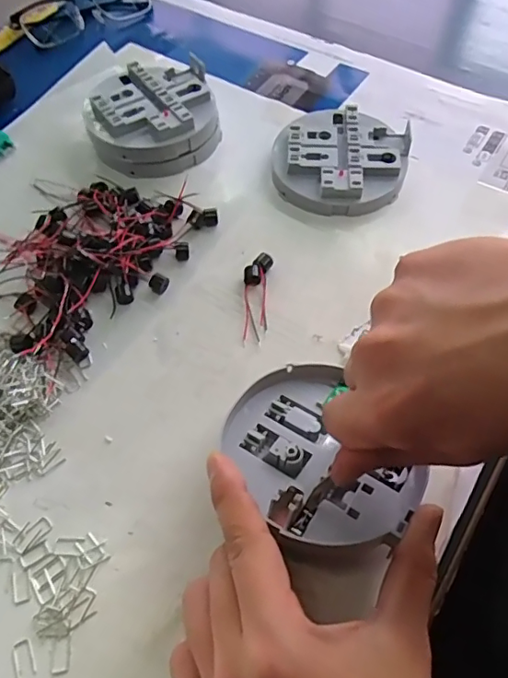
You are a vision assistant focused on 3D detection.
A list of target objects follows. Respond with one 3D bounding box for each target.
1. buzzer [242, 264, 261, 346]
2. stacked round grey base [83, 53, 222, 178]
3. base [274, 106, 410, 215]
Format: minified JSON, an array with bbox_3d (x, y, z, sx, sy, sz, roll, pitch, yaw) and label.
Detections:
[{"bbox_3d":[-0.001,-0.023,0.346,0.012,0.011,0.056,0,59,1],"label":"buzzer"},{"bbox_3d":[-0.082,-0.179,0.423,0.101,0.037,0.096,0,59,1],"label":"stacked round grey base"},{"bbox_3d":[0.067,-0.138,0.405,0.097,0.024,0.099,0,59,1],"label":"base"}]

